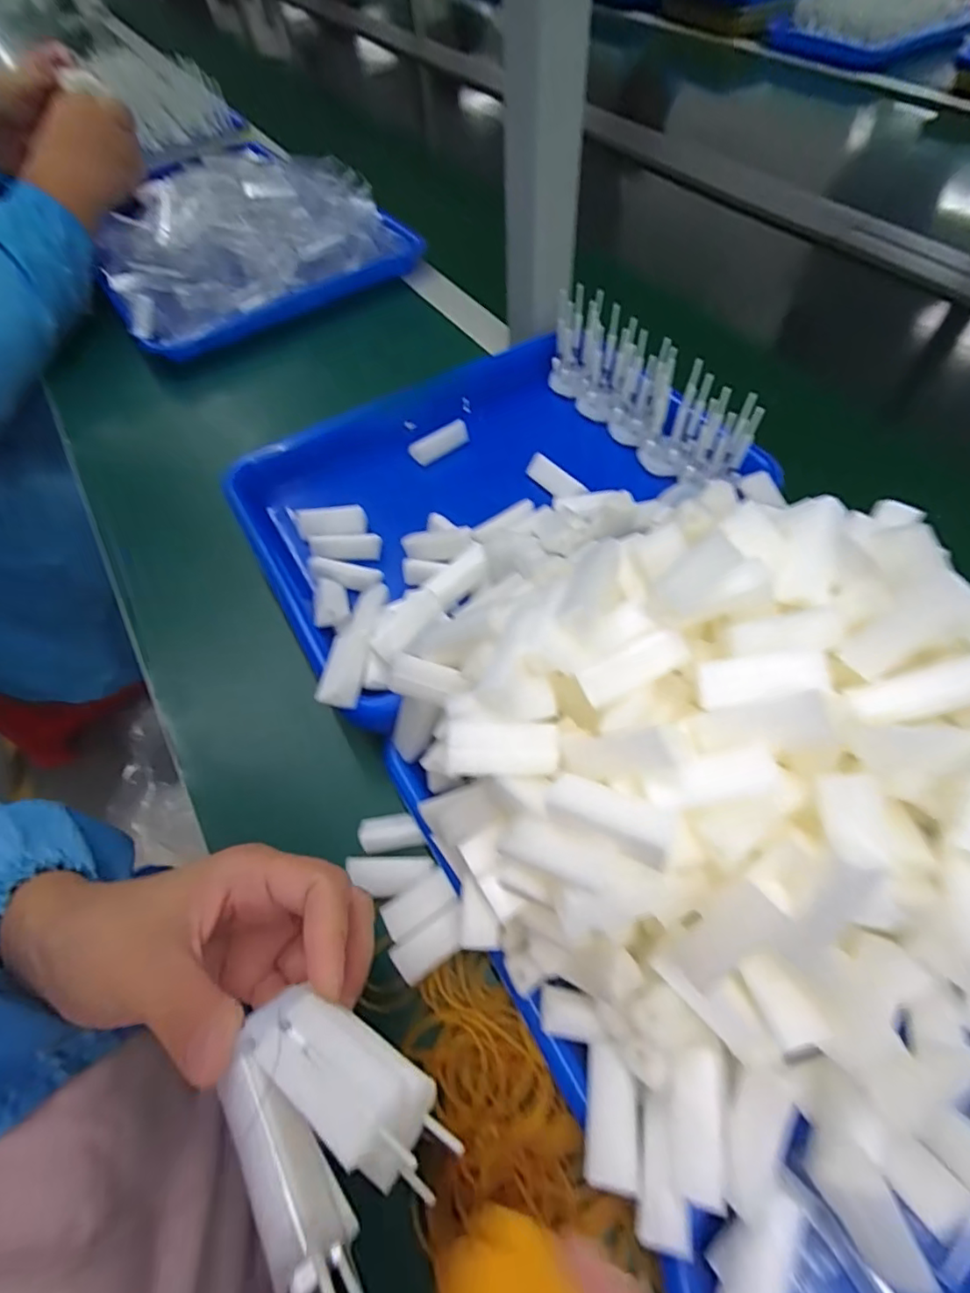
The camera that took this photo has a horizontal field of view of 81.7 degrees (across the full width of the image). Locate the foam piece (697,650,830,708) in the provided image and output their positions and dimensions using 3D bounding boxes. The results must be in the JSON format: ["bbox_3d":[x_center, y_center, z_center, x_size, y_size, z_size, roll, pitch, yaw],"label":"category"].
[{"bbox_3d":[0.105,0.012,0.212,0.044,0.009,0.017,-11,57,13],"label":"foam piece"}]

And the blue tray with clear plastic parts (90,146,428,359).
[{"bbox_3d":[-0.264,-0.448,0.625,0.322,0.102,0.213,-32,62,-16],"label":"blue tray with clear plastic parts"}]

